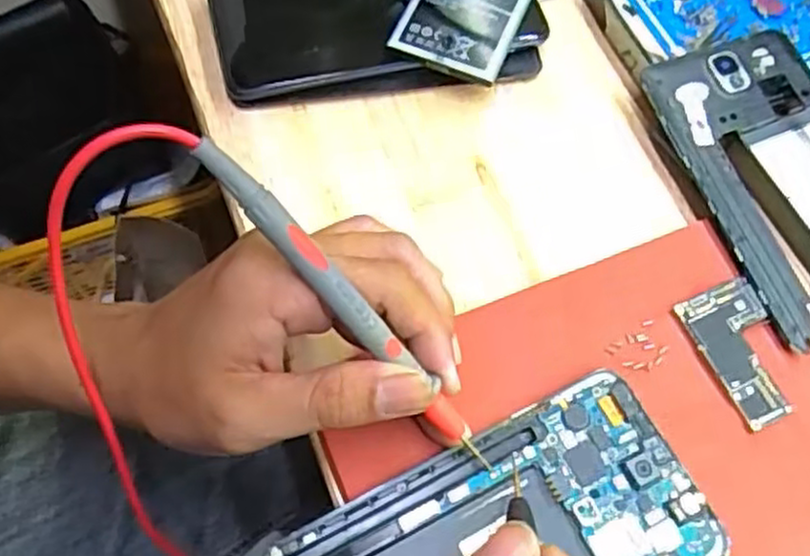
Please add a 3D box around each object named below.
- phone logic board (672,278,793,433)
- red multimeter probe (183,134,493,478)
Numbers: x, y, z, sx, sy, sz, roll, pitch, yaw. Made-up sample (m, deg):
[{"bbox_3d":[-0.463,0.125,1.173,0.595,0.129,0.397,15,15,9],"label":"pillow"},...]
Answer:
[{"bbox_3d":[0.135,0.029,0.299,0.034,0.004,0.055,-20,68,-12],"label":"phone logic board"},{"bbox_3d":[-0.014,0.015,0.241,0.009,0.011,0.148,-49,115,-21],"label":"red multimeter probe"}]

